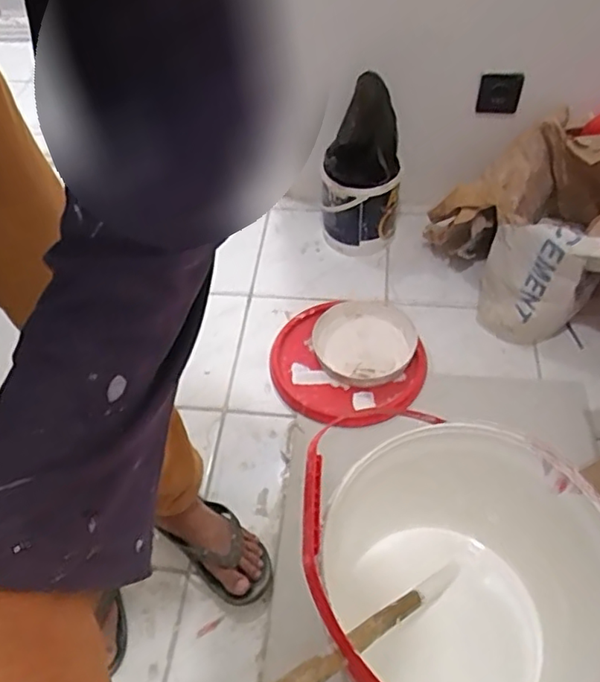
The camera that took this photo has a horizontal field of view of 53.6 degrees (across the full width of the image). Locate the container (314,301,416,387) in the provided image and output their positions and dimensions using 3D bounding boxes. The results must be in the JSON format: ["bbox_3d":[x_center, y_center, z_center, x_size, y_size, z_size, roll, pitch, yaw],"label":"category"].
[{"bbox_3d":[0.132,-0.001,1.246,0.212,0.048,0.233,-2,53,3],"label":"container"}]

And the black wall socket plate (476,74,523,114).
[{"bbox_3d":[0.419,-0.519,1.249,0.085,0.082,0.014,15,47,22],"label":"black wall socket plate"}]

